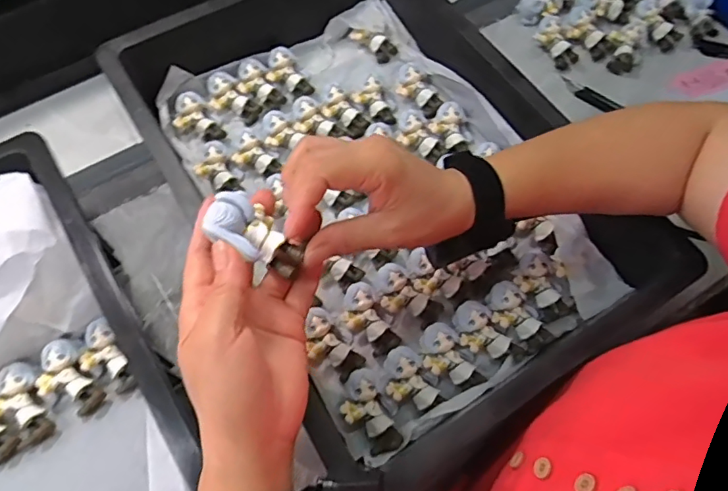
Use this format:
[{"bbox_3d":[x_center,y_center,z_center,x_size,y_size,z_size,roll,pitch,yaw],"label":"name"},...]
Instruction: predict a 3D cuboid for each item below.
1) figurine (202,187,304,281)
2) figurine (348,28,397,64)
[{"bbox_3d":[-0.062,-0.008,0.303,0.056,0.025,0.035,23,67,9],"label":"figurine"},{"bbox_3d":[0.011,-0.224,0.568,0.023,0.023,0.052,-42,72,-17],"label":"figurine"}]

